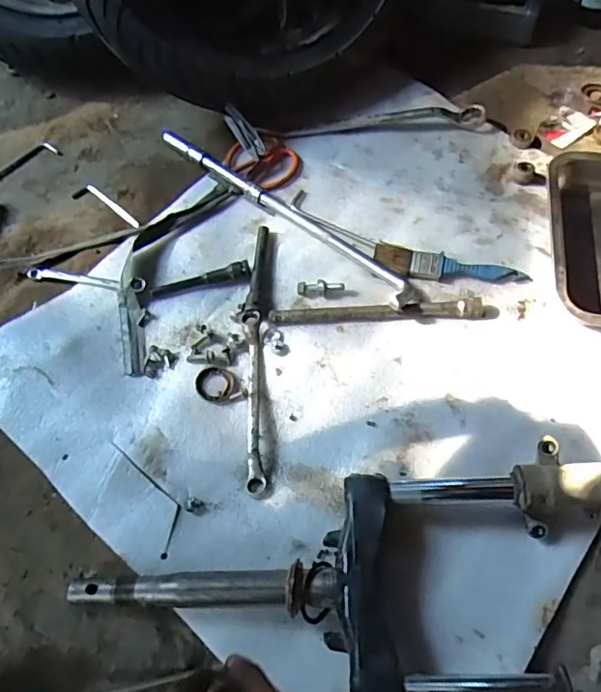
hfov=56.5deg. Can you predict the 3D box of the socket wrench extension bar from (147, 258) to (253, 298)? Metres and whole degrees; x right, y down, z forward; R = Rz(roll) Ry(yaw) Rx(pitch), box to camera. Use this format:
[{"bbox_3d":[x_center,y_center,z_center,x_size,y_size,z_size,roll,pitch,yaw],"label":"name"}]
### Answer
[{"bbox_3d":[-0.126,-0.085,0.702,0.126,0.016,0.020,-12,61,-4],"label":"socket wrench extension bar"}]

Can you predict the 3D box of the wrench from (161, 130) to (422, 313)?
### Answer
[{"bbox_3d":[-0.023,-0.184,0.742,0.448,0.028,0.048,40,70,21],"label":"wrench"}]

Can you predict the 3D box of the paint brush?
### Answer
[{"bbox_3d":[0.183,-0.098,0.691,0.183,0.009,0.037,12,62,9],"label":"paint brush"}]

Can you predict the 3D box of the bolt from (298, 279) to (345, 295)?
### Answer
[{"bbox_3d":[0.025,-0.071,0.686,0.056,0.014,0.017,5,62,5],"label":"bolt"}]

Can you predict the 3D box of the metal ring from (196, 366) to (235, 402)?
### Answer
[{"bbox_3d":[-0.099,0.044,0.649,0.045,0.006,0.042,-1,61,2],"label":"metal ring"}]

